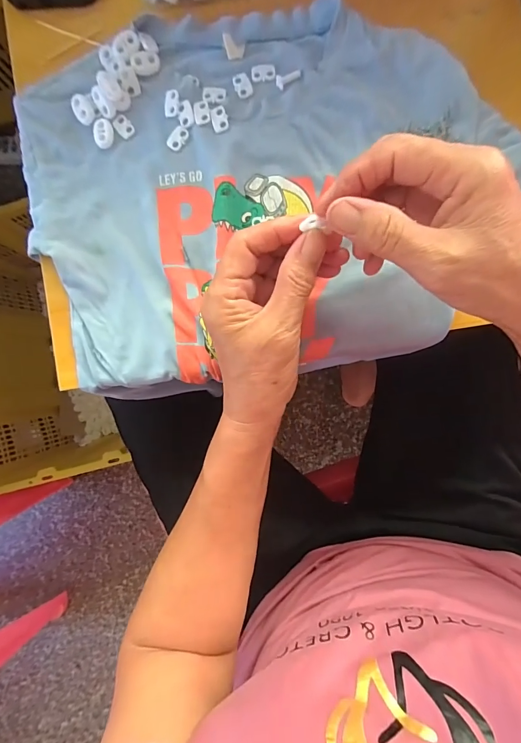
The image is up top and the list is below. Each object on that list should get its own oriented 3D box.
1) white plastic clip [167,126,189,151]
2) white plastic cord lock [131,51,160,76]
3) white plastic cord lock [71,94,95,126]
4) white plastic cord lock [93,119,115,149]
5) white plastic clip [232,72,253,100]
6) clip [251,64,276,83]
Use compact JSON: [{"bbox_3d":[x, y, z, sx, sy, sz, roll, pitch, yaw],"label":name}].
[{"bbox_3d":[-0.066,-0.186,0.284,0.013,0.004,0.019,42,93,4],"label":"white plastic clip"},{"bbox_3d":[-0.090,-0.243,0.282,0.021,0.007,0.014,-12,89,5],"label":"white plastic cord lock"},{"bbox_3d":[-0.142,-0.211,0.287,0.016,0.005,0.024,-31,87,4],"label":"white plastic cord lock"},{"bbox_3d":[-0.127,-0.193,0.289,0.015,0.005,0.022,-3,90,5],"label":"white plastic cord lock"},{"bbox_3d":[-0.014,-0.224,0.280,0.012,0.004,0.021,-26,88,4],"label":"white plastic clip"},{"bbox_3d":[0.002,-0.233,0.278,0.019,0.004,0.013,0,90,5],"label":"clip"}]

